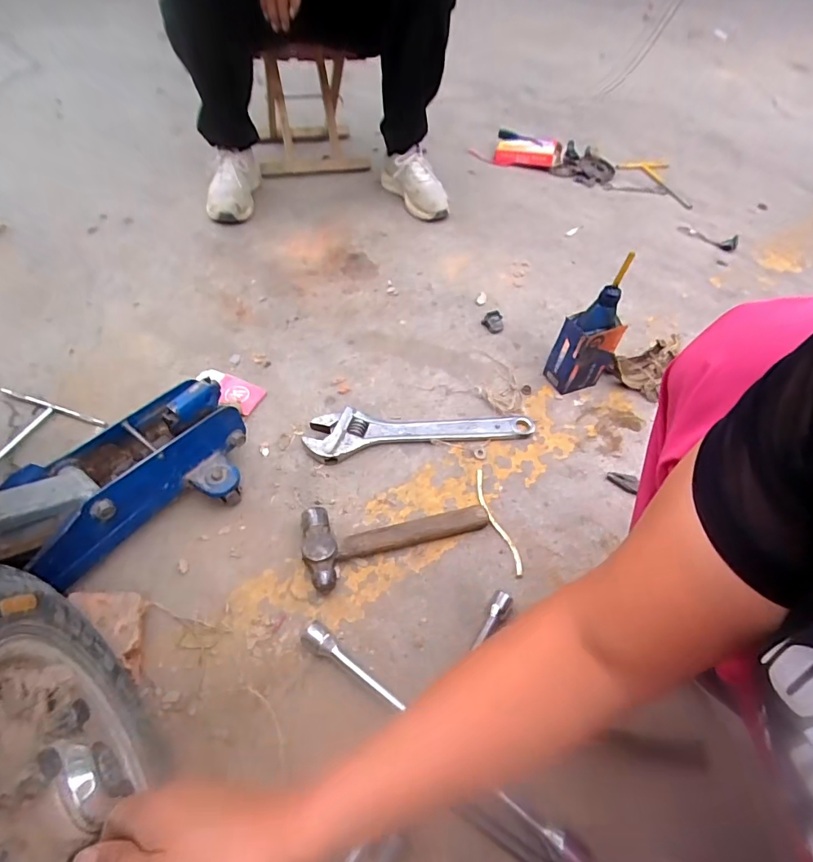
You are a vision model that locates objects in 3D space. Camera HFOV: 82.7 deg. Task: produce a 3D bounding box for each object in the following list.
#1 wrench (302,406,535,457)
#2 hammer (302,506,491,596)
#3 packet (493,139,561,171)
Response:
[{"bbox_3d":[0.023,-0.009,0.735,0.349,0.028,0.077,-7,54,-10],"label":"wrench"},{"bbox_3d":[-0.015,0.126,0.624,0.244,0.033,0.101,-14,55,-15],"label":"hammer"},{"bbox_3d":[0.369,-0.854,1.410,0.192,0.056,0.110,16,54,3],"label":"packet"}]

